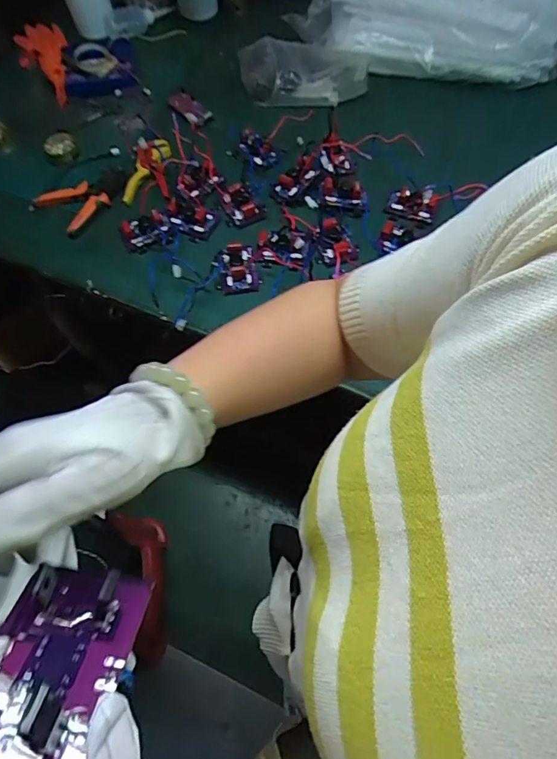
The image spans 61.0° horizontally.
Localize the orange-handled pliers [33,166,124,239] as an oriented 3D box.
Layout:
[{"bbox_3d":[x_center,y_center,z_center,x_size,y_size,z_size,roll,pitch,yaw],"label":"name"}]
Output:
[{"bbox_3d":[-0.380,-0.368,0.939,0.171,0.026,0.120,-42,70,-16],"label":"orange-handled pliers"}]

